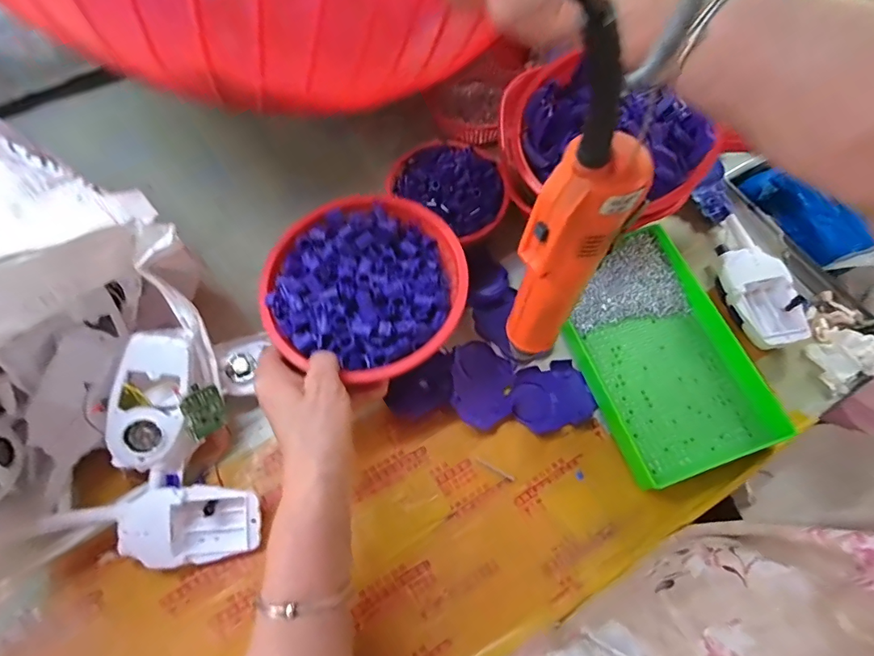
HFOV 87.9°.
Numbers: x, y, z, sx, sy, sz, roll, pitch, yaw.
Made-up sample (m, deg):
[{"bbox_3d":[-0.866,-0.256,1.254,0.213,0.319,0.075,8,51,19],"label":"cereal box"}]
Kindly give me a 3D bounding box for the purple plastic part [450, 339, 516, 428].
[{"bbox_3d":[0.045,0.054,0.443,0.060,0.025,0.085,6,66,2],"label":"purple plastic part"}]

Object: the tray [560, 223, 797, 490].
[{"bbox_3d":[0.216,0.021,0.454,0.146,0.035,0.234,-18,68,-9],"label":"tray"}]

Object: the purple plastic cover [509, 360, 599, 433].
[{"bbox_3d":[0.112,0.067,0.448,0.078,0.007,0.063,-13,67,-7],"label":"purple plastic cover"}]

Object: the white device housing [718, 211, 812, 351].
[{"bbox_3d":[0.333,-0.055,0.477,0.060,0.022,0.152,-8,66,-5],"label":"white device housing"}]

